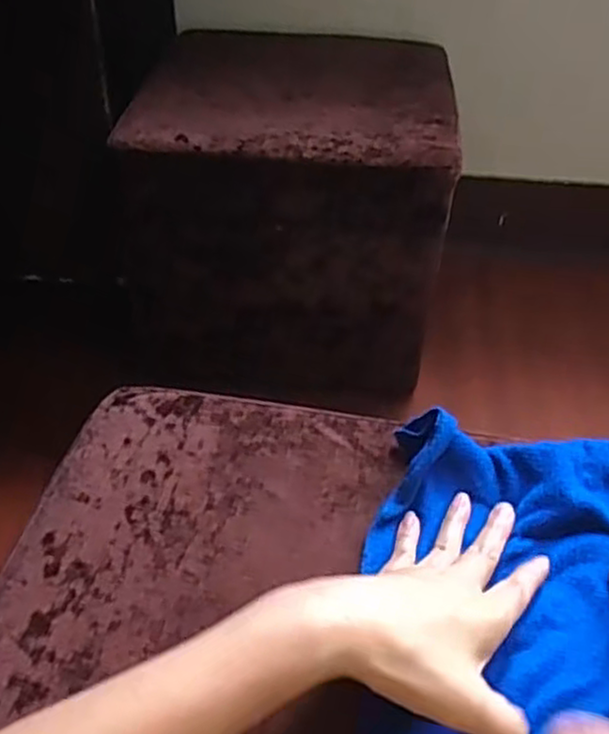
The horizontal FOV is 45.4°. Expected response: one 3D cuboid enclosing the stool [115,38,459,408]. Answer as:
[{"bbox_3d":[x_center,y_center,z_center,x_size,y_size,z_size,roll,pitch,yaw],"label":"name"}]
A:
[{"bbox_3d":[-0.015,-0.228,1.035,0.398,0.333,0.408,5,43,4],"label":"stool"}]

